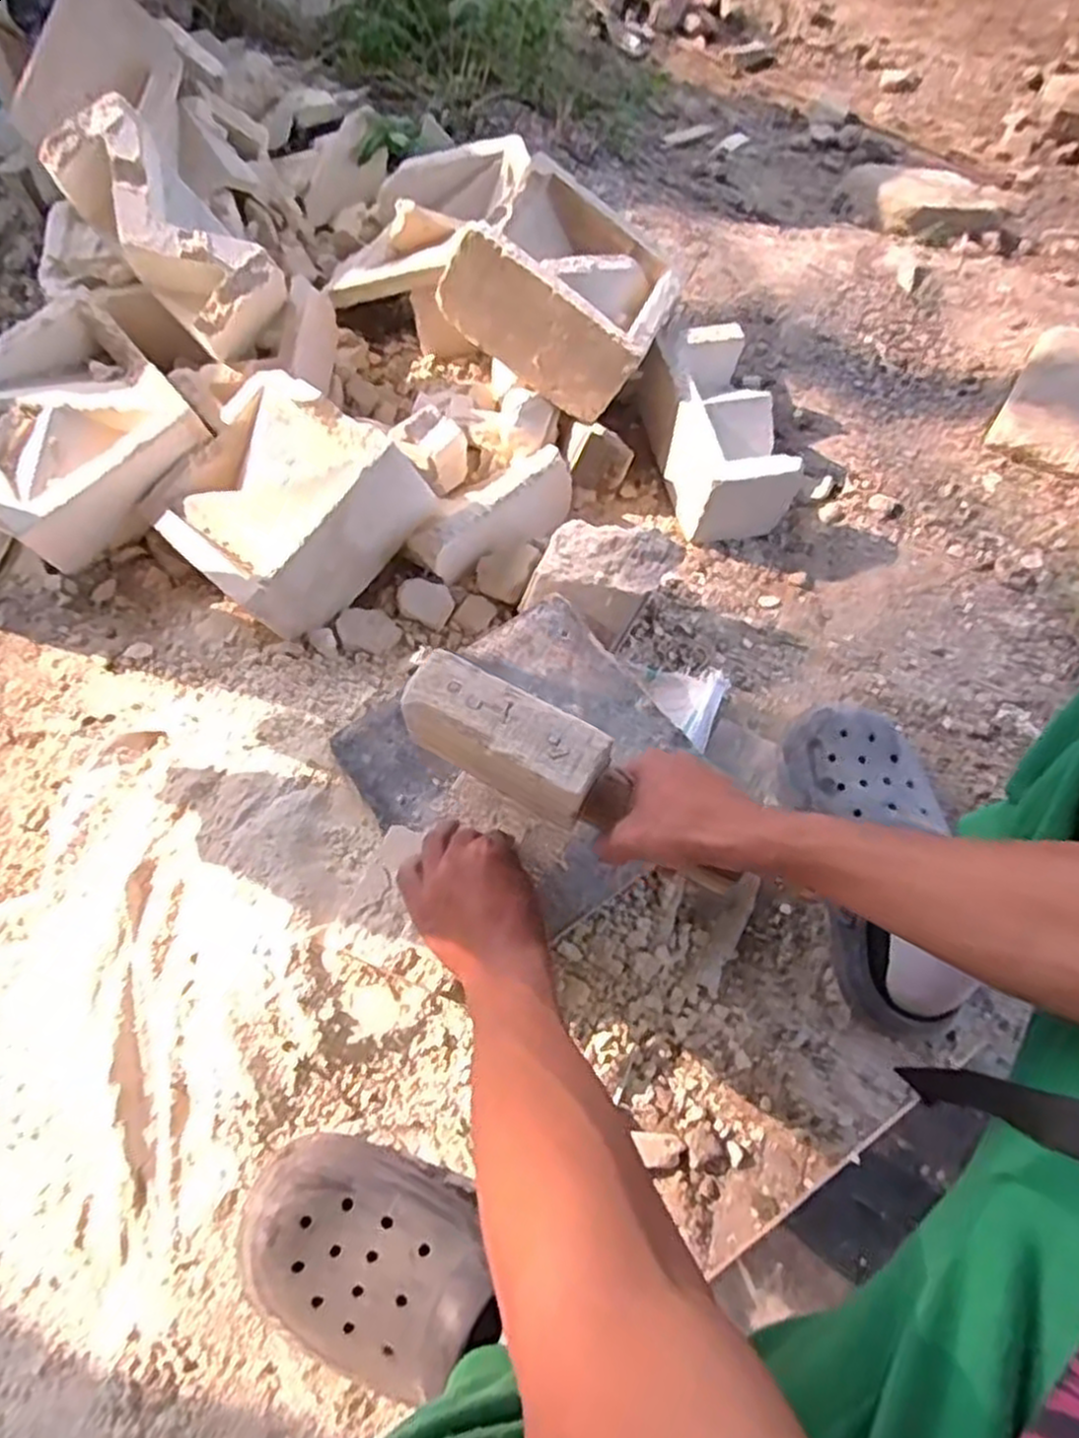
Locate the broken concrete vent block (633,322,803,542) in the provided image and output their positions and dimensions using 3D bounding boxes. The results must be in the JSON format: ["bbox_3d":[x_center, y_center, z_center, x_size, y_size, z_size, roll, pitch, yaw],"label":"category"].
[{"bbox_3d":[0.193,-0.314,0.814,0.127,0.097,0.206,-13,69,-7],"label":"broken concrete vent block"}]

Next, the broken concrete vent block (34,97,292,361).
[{"bbox_3d":[-0.352,-0.467,0.755,0.214,0.108,0.107,43,69,-15],"label":"broken concrete vent block"}]

